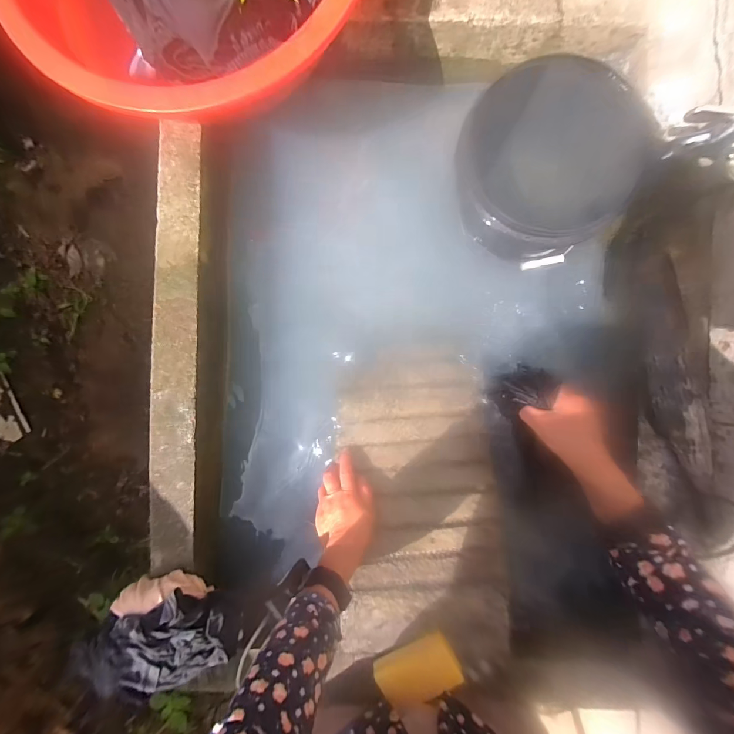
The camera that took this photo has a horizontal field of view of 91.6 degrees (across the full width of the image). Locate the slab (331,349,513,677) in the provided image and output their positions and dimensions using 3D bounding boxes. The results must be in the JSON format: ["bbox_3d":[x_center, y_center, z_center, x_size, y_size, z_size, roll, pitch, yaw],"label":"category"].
[{"bbox_3d":[0.081,0.205,0.579,0.244,0.043,0.491,-2,73,0],"label":"slab"}]

